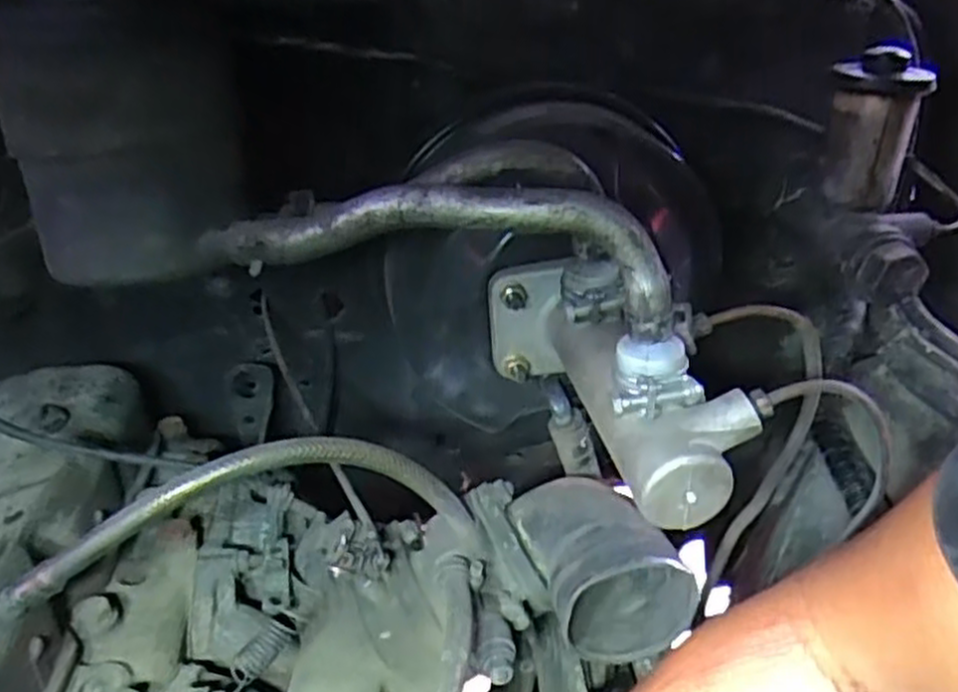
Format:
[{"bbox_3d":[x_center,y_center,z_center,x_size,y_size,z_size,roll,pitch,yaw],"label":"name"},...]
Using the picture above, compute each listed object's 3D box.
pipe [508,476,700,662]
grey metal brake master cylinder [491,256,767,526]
[{"bbox_3d":[0.061,0.105,0.402,0.066,0.067,0.086,-9,31,-14],"label":"pipe"},{"bbox_3d":[0.059,0.007,0.364,0.059,0.077,0.163,-12,31,-18],"label":"grey metal brake master cylinder"}]

